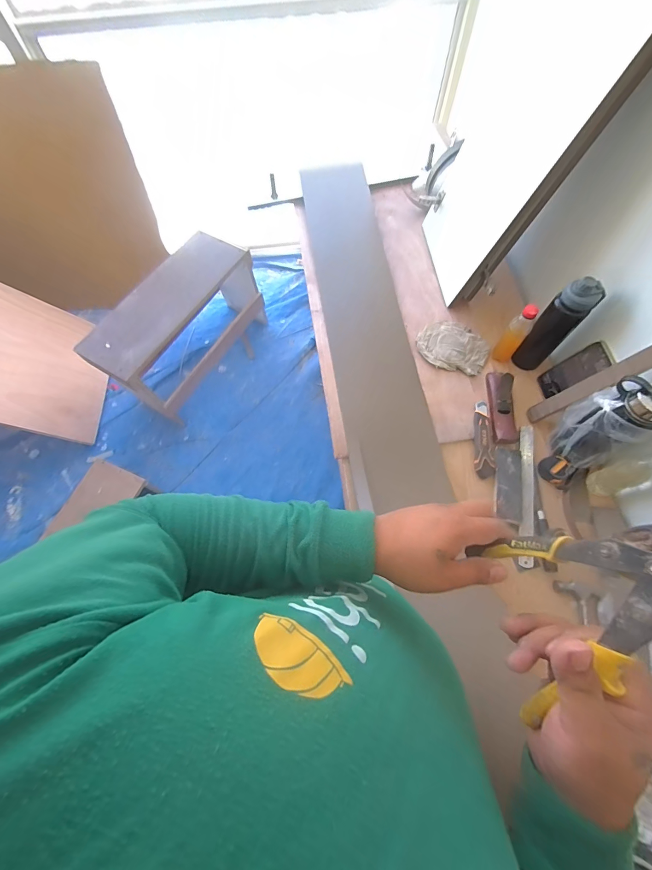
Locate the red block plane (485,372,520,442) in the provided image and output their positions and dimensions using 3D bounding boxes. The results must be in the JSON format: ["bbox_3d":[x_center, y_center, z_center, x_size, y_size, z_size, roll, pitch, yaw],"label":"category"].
[{"bbox_3d":[0.429,-0.077,0.853,0.063,0.048,0.194,-3,67,1],"label":"red block plane"}]

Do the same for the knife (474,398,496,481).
[{"bbox_3d":[0.378,0.007,0.840,0.041,0.015,0.192,2,67,3],"label":"knife"}]

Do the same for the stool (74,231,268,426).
[{"bbox_3d":[-0.587,-0.435,1.456,0.284,0.408,0.680,28,71,13],"label":"stool"}]

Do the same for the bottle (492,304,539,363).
[{"bbox_3d":[0.470,-0.253,0.860,0.052,0.159,0.043,33,72,15],"label":"bottle"}]

